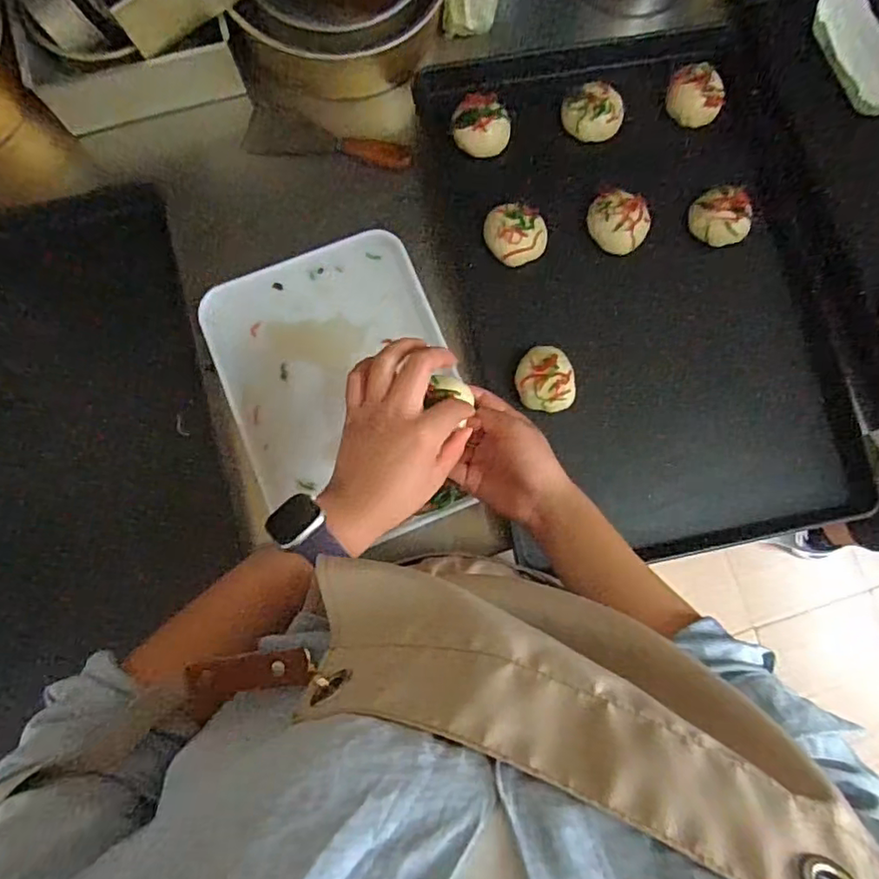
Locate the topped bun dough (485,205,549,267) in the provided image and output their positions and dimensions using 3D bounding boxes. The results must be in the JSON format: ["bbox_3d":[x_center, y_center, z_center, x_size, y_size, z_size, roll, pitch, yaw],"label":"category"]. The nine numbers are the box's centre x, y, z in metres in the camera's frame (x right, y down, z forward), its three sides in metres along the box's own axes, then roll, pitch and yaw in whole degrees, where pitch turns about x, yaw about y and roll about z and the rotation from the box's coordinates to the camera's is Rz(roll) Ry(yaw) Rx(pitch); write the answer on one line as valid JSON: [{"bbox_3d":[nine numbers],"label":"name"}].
[{"bbox_3d":[0.085,-0.227,0.660,0.066,0.025,0.060,0,82,-3],"label":"topped bun dough"}]

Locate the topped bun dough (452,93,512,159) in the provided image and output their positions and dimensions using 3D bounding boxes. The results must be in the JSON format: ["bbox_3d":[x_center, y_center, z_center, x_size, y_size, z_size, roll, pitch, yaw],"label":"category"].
[{"bbox_3d":[0.049,-0.361,0.682,0.067,0.031,0.065,0,82,-3],"label":"topped bun dough"}]

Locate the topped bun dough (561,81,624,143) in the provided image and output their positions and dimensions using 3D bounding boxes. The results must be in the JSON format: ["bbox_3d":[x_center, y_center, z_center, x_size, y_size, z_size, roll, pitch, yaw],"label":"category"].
[{"bbox_3d":[0.179,-0.381,0.700,0.071,0.043,0.062,-16,83,-5],"label":"topped bun dough"}]

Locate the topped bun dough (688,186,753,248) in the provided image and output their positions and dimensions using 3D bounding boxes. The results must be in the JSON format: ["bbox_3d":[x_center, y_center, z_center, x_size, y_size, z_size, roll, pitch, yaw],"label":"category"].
[{"bbox_3d":[0.320,-0.253,0.675,0.069,0.044,0.056,40,82,3],"label":"topped bun dough"}]

